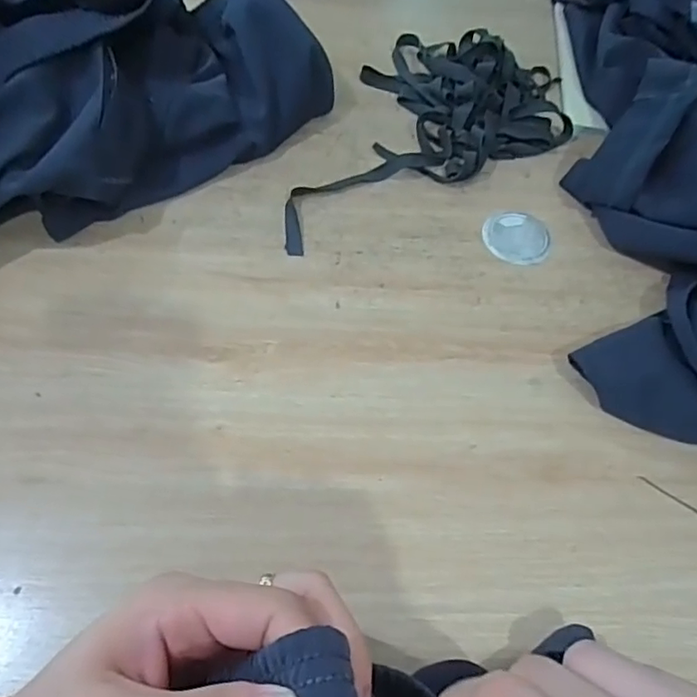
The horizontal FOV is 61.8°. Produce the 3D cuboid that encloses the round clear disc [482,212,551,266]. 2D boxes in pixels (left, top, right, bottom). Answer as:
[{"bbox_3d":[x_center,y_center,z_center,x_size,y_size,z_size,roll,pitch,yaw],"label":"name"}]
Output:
[{"bbox_3d":[0.161,-0.107,0.562,0.064,0.006,0.059,2,60,-3],"label":"round clear disc"}]

